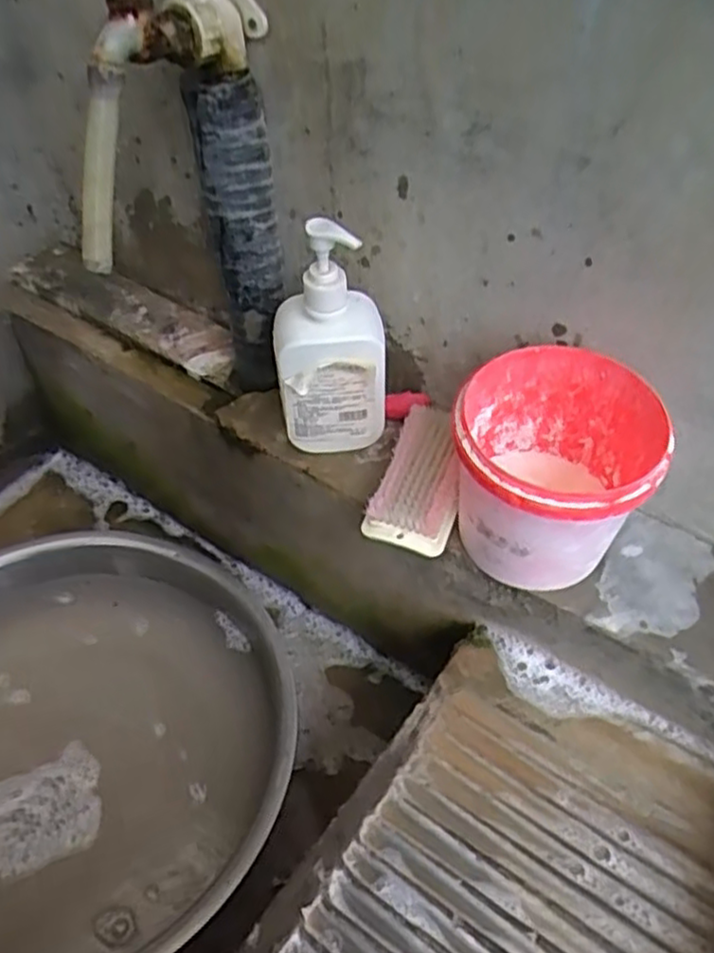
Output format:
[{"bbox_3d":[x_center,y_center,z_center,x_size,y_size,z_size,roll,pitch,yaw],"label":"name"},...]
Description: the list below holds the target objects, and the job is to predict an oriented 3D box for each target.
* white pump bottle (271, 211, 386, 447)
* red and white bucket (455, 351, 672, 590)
[{"bbox_3d":[-0.022,-0.103,0.547,0.085,0.187,0.058,-6,48,-8],"label":"white pump bottle"},{"bbox_3d":[0.128,0.002,0.507,0.127,0.128,0.131,2,47,-2],"label":"red and white bucket"}]

